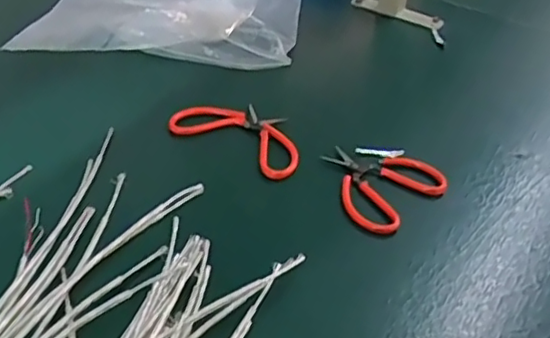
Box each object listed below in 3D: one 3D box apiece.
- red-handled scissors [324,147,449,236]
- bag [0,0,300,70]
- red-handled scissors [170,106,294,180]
[{"bbox_3d":[0.092,0.008,0.572,0.098,0.011,0.103,-29,50,-34],"label":"red-handled scissors"},{"bbox_3d":[-0.122,-0.212,0.800,0.303,0.037,0.323,6,39,3],"label":"bag"},{"bbox_3d":[-0.030,-0.034,0.617,0.138,0.016,0.073,26,44,24],"label":"red-handled scissors"}]

